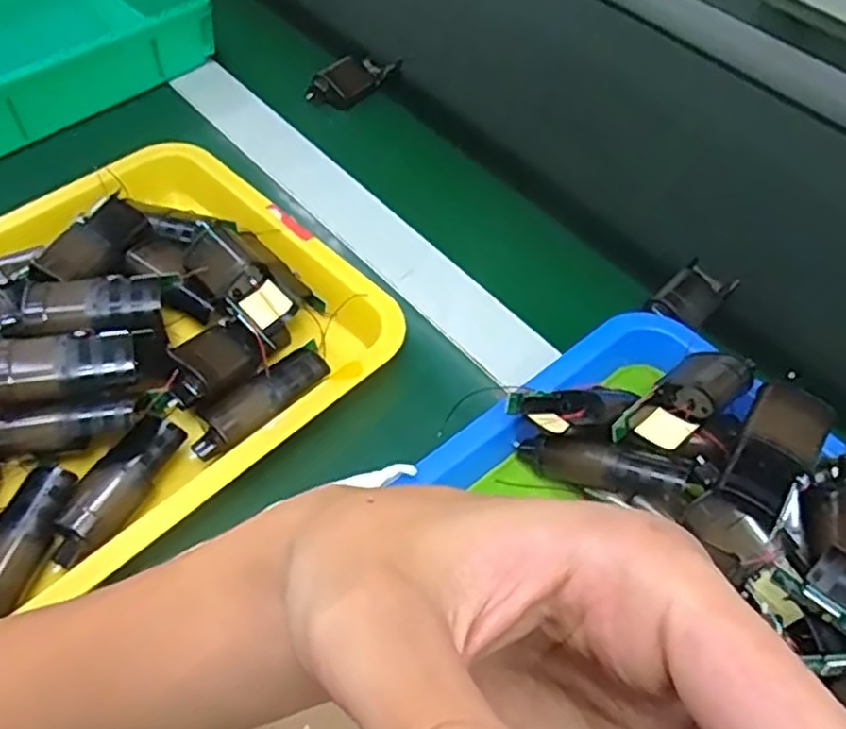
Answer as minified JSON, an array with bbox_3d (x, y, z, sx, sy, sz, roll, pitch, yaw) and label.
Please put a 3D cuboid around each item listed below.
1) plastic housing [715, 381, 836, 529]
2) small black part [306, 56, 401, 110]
[{"bbox_3d":[0.176,0.042,0.357,0.035,0.019,0.077,29,58,18],"label":"plastic housing"},{"bbox_3d":[-0.063,-0.256,0.646,0.036,0.029,0.088,33,59,20],"label":"small black part"}]

